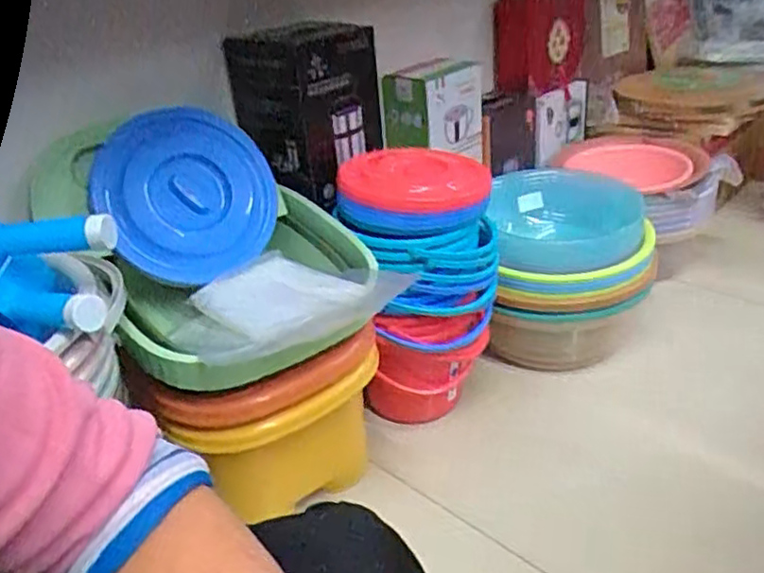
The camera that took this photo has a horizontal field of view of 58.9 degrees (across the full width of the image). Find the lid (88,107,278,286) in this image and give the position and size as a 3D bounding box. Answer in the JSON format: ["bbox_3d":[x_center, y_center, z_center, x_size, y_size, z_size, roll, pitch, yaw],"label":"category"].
[{"bbox_3d":[-0.273,-0.126,0.956,0.245,0.244,0.045,-7,-3,-20],"label":"lid"}]

